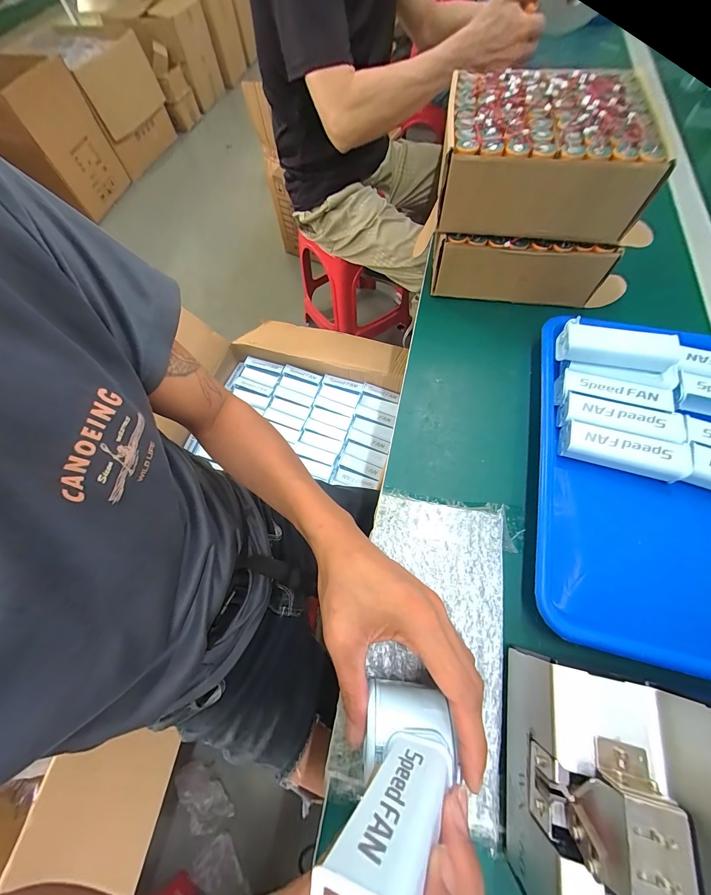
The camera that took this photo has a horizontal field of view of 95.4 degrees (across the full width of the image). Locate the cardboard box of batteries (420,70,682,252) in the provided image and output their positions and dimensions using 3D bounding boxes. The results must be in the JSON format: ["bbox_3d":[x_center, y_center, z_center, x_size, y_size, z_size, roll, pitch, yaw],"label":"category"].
[{"bbox_3d":[0.198,-0.304,0.345,0.224,0.094,0.153,8,66,7],"label":"cardboard box of batteries"}]

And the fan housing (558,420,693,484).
[{"bbox_3d":[0.253,0.005,0.312,0.101,0.028,0.031,16,67,10],"label":"fan housing"}]

